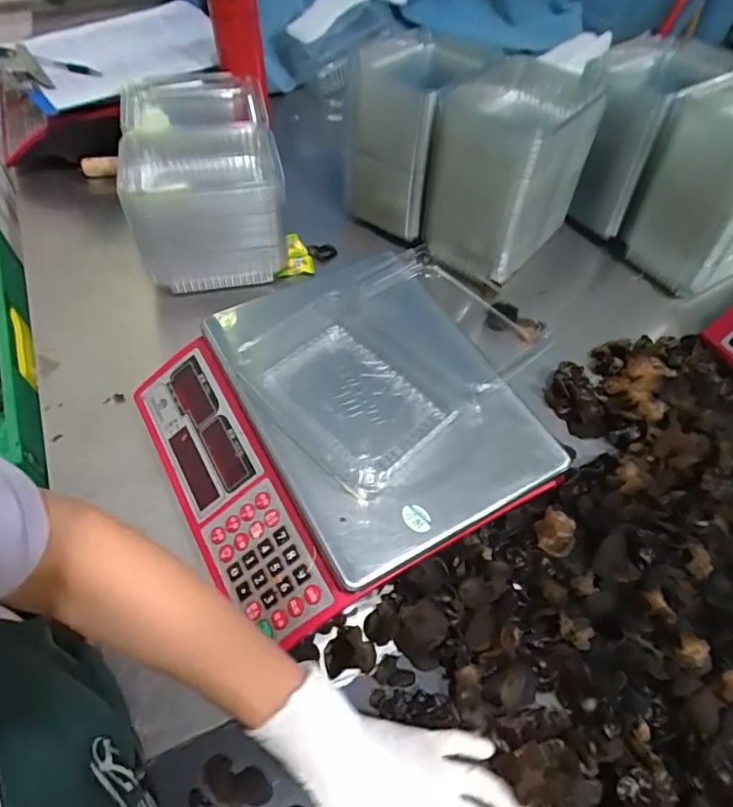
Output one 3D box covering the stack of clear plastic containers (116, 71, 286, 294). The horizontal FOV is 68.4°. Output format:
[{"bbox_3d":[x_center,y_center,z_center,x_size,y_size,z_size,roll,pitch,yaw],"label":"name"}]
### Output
[{"bbox_3d":[-0.209,-0.305,0.706,0.174,0.128,0.296,-10,57,-9],"label":"stack of clear plastic containers"}]

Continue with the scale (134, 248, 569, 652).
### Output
[{"bbox_3d":[-0.024,0.018,0.511,0.321,0.116,0.300,-25,60,-18],"label":"scale"}]

